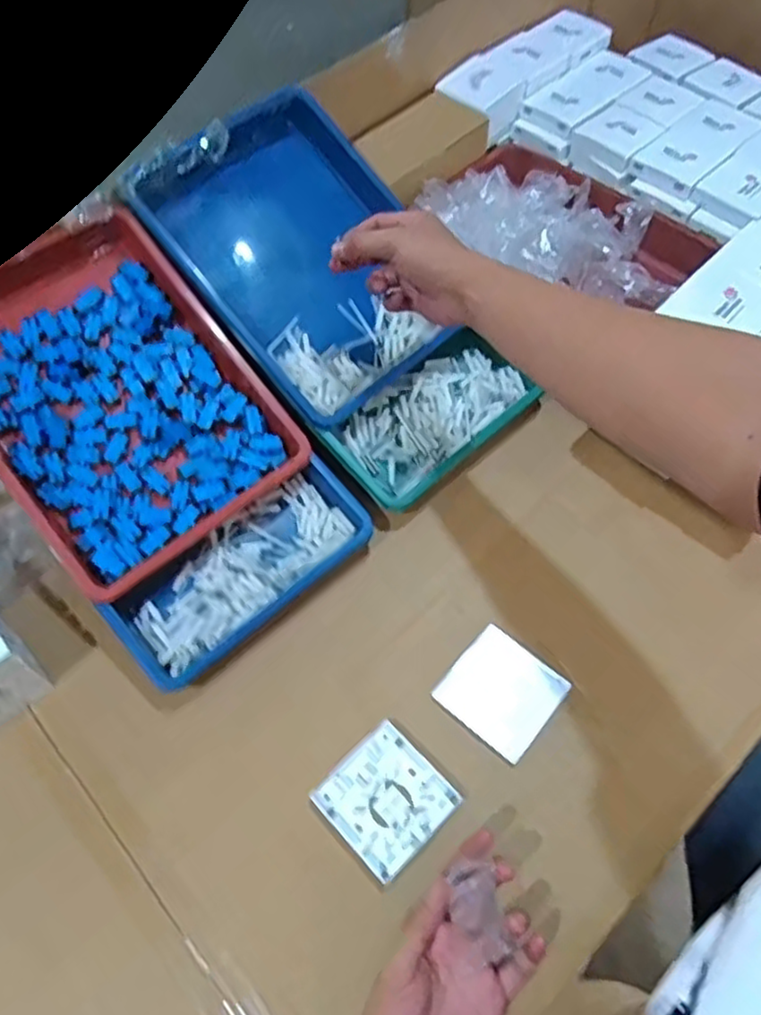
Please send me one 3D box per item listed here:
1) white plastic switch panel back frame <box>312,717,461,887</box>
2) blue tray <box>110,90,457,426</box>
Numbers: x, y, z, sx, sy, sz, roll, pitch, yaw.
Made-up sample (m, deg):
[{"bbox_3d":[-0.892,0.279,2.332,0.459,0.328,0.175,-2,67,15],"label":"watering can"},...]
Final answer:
[{"bbox_3d":[0.004,0.231,0.545,0.087,0.004,0.088,-40,67,-20],"label":"white plastic switch panel back frame"},{"bbox_3d":[-0.081,-0.266,0.711,0.231,0.051,0.320,-40,91,-17],"label":"blue tray"}]

